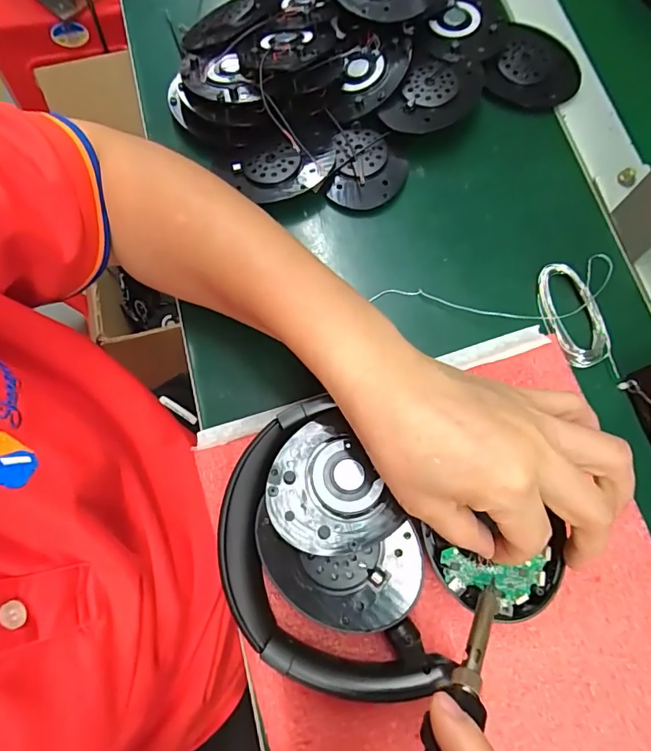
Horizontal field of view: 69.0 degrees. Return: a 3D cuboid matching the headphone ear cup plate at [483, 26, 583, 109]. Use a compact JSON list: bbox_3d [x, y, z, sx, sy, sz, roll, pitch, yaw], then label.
[{"bbox_3d":[0.155,-0.232,0.351,0.071,0.011,0.069,0,74,1],"label":"headphone ear cup plate"}]

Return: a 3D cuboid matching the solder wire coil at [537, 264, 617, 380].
[{"bbox_3d":[0.157,-0.036,0.299,0.036,0.006,0.076,-12,75,-3],"label":"solder wire coil"}]

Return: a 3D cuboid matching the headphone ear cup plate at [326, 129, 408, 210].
[{"bbox_3d":[0.030,-0.143,0.330,0.051,0.009,0.056,7,75,2],"label":"headphone ear cup plate"}]

